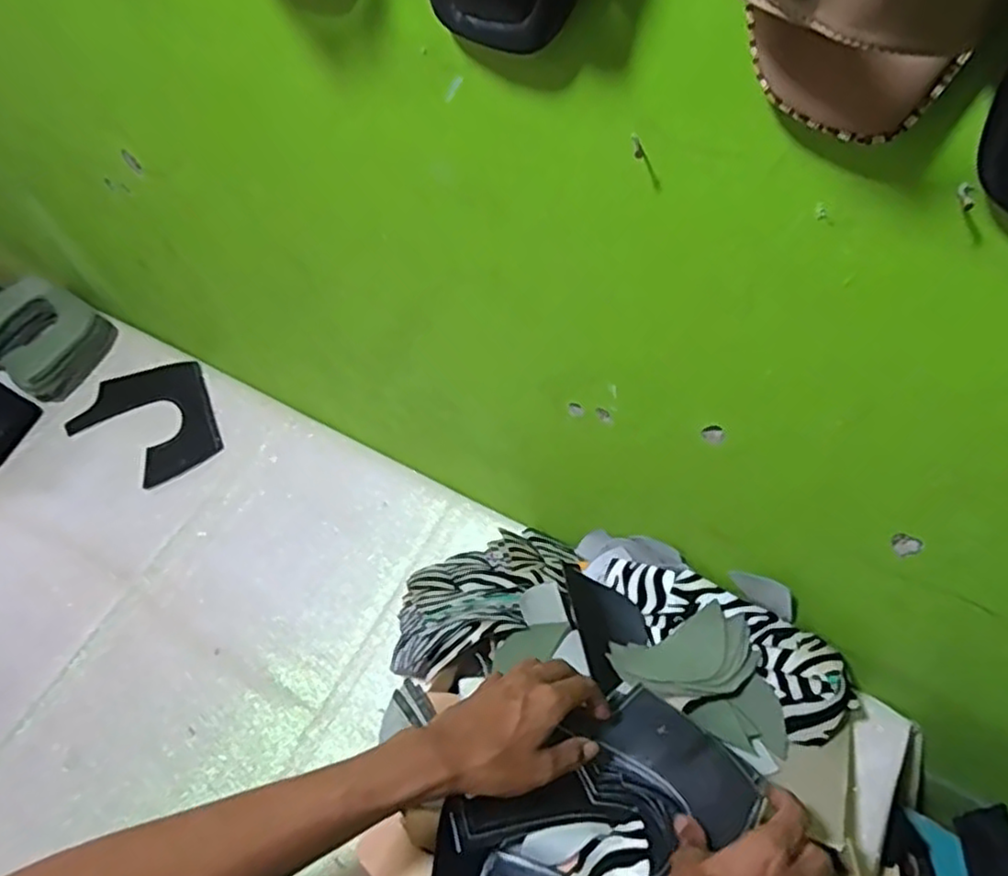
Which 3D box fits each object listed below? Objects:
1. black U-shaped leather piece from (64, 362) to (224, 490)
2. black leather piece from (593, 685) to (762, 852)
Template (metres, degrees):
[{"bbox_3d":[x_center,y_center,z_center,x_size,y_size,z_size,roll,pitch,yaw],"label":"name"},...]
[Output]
[{"bbox_3d":[-0.455,-0.016,0.887,0.168,0.010,0.185,-30,63,-13],"label":"black U-shaped leather piece"},{"bbox_3d":[0.135,0.250,0.538,0.055,0.006,0.122,-48,48,-12],"label":"black leather piece"}]

